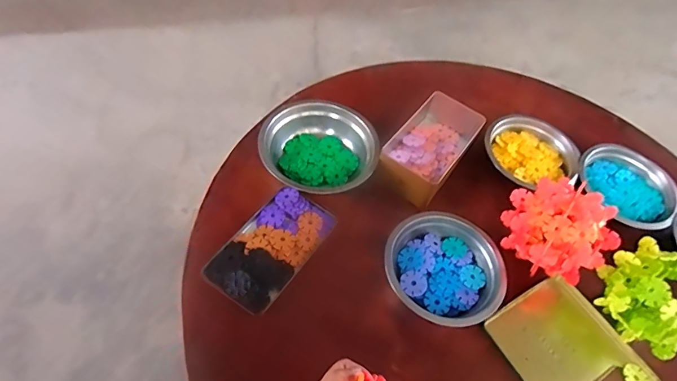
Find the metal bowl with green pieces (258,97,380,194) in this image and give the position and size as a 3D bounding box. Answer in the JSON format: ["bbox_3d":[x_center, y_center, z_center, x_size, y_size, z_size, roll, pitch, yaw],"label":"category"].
[{"bbox_3d":[-0.028,-0.060,0.621,0.163,0.057,0.132,17,55,4],"label":"metal bowl with green pieces"}]

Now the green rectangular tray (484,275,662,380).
[{"bbox_3d":[0.285,0.206,0.519,0.140,0.017,0.192,-24,62,-23],"label":"green rectangular tray"}]

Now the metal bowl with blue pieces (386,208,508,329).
[{"bbox_3d":[0.131,0.095,0.546,0.146,0.036,0.135,4,55,-6],"label":"metal bowl with blue pieces"}]

